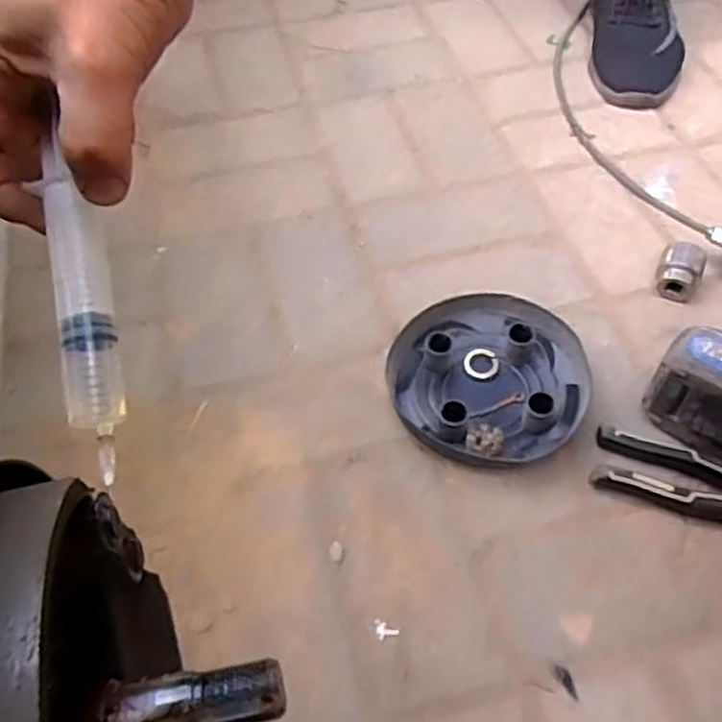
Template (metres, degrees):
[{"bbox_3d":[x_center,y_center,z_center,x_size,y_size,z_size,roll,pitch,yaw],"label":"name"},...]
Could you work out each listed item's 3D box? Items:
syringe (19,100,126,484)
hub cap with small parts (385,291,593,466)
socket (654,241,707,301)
[{"bbox_3d":[-0.107,-0.026,0.289,0.020,0.015,0.137,-12,82,-7],"label":"syringe"},{"bbox_3d":[0.106,0.016,0.644,0.161,0.035,0.161,-1,52,1],"label":"hub cap with small parts"},{"bbox_3d":[0.297,-0.084,0.708,0.039,0.041,0.042,23,56,18],"label":"socket"}]

